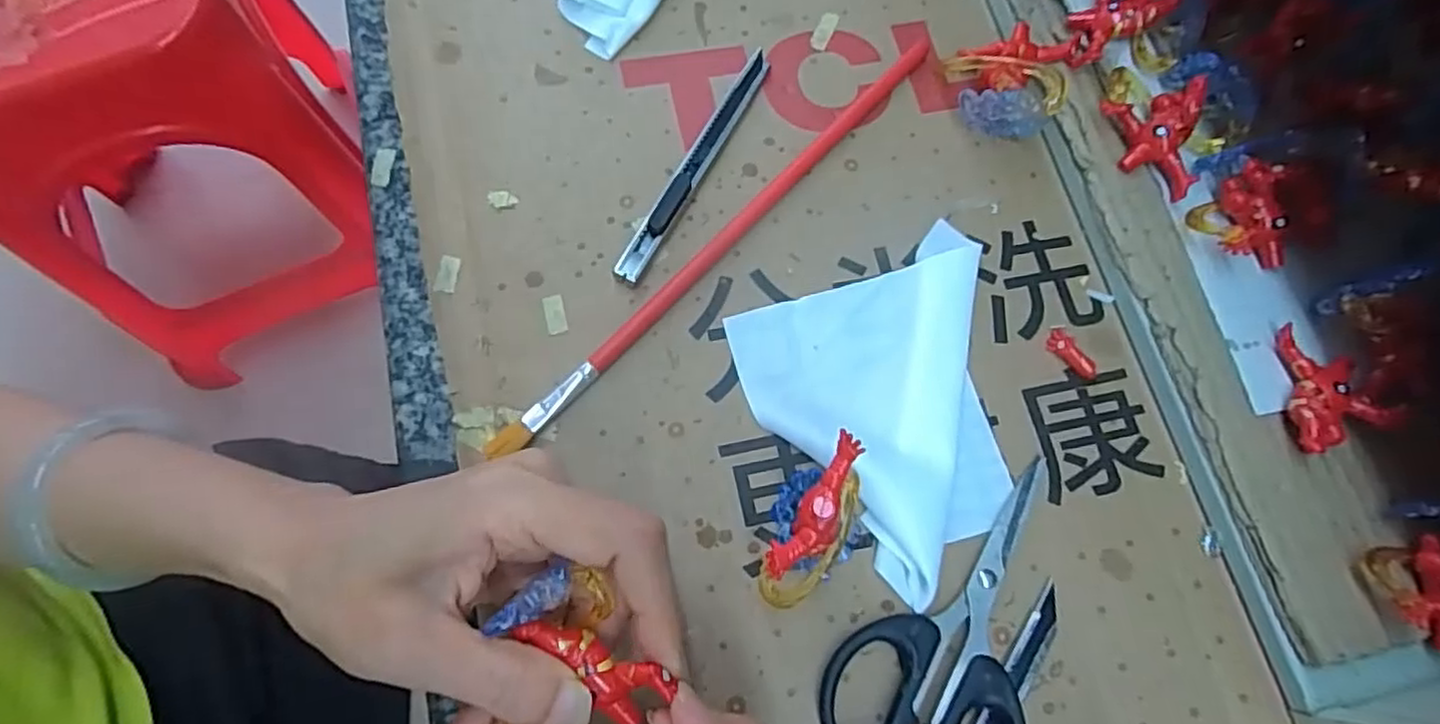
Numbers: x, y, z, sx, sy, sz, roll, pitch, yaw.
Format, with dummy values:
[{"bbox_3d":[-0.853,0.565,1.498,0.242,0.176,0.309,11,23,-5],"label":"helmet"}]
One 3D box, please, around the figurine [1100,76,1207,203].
[{"bbox_3d":[0.181,-0.090,0.293,0.036,0.021,0.044,-7,73,-4],"label":"figurine"}]

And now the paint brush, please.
[{"bbox_3d":[0.005,-0.055,0.294,0.009,0.009,0.257,42,76,10],"label":"paint brush"}]

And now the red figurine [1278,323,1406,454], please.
[{"bbox_3d":[0.231,0.012,0.266,0.035,0.011,0.046,6,73,-1],"label":"red figurine"}]

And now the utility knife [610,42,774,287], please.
[{"bbox_3d":[-0.010,-0.086,0.301,0.010,0.012,0.123,28,74,6],"label":"utility knife"}]

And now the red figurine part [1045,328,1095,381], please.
[{"bbox_3d":[0.142,-0.003,0.289,0.008,0.008,0.024,-30,76,-11],"label":"red figurine part"}]

